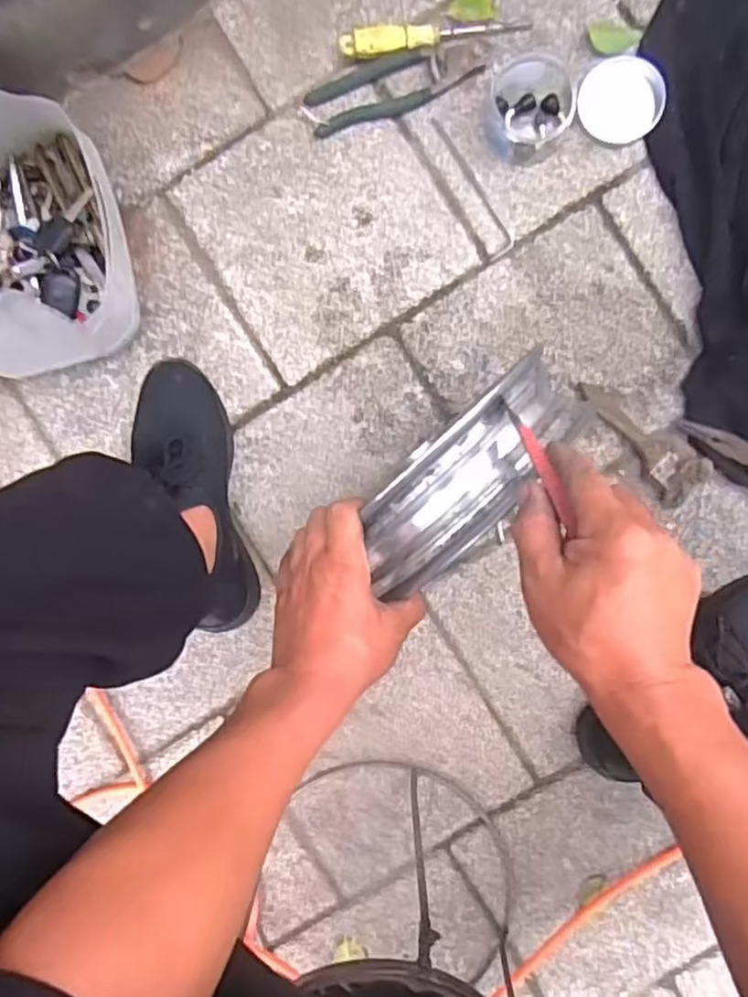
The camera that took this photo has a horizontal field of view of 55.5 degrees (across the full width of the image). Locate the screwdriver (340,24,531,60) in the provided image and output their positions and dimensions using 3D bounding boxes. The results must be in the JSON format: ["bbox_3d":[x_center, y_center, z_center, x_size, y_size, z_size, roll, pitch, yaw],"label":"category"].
[{"bbox_3d":[0.061,-0.470,0.720,0.187,0.020,0.025,-6,92,4],"label":"screwdriver"}]

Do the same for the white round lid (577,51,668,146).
[{"bbox_3d":[0.249,-0.401,0.715,0.080,0.021,0.083,0,92,4],"label":"white round lid"}]

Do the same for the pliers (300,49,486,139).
[{"bbox_3d":[0.016,-0.425,0.734,0.176,0.019,0.054,-18,91,4],"label":"pliers"}]

